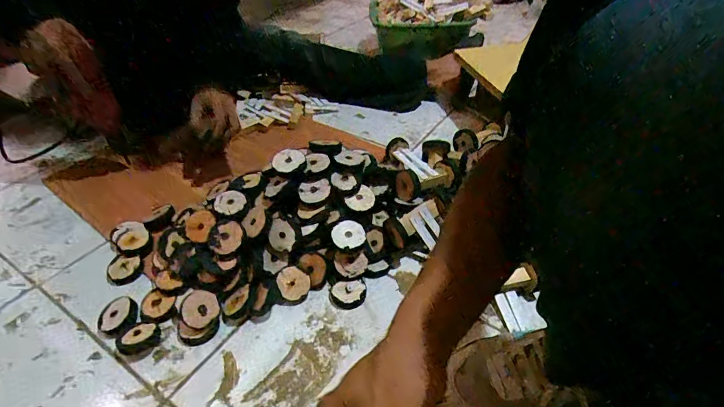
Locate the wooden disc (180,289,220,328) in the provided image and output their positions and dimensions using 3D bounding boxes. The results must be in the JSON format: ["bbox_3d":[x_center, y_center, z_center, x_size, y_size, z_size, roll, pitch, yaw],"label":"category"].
[{"bbox_3d":[-0.214,0.138,0.530,0.046,0.007,0.046,4,74,-14],"label":"wooden disc"}]

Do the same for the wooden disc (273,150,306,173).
[{"bbox_3d":[-0.108,-0.065,0.600,0.038,0.009,0.050,37,56,16],"label":"wooden disc"}]

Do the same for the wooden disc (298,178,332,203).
[{"bbox_3d":[-0.070,-0.018,0.597,0.047,0.034,0.004,-13,1,-20],"label":"wooden disc"}]

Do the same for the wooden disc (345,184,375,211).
[{"bbox_3d":[0.001,-0.006,0.622,0.033,0.007,0.053,48,54,0],"label":"wooden disc"}]

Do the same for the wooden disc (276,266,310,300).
[{"bbox_3d":[-0.097,0.113,0.571,0.043,0.004,0.045,1,83,-9],"label":"wooden disc"}]

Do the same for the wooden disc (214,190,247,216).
[{"bbox_3d":[-0.191,-0.002,0.582,0.043,0.008,0.043,3,55,-4],"label":"wooden disc"}]

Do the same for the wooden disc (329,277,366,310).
[{"bbox_3d":[-0.019,0.131,0.580,0.053,0.016,0.043,-9,42,-10],"label":"wooden disc"}]

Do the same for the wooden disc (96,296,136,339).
[{"bbox_3d":[-0.332,0.155,0.546,0.047,0.022,0.056,-3,42,-3],"label":"wooden disc"}]

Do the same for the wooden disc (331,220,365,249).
[{"bbox_3d":[-0.021,0.043,0.582,0.045,0.006,0.046,-3,56,5],"label":"wooden disc"}]

